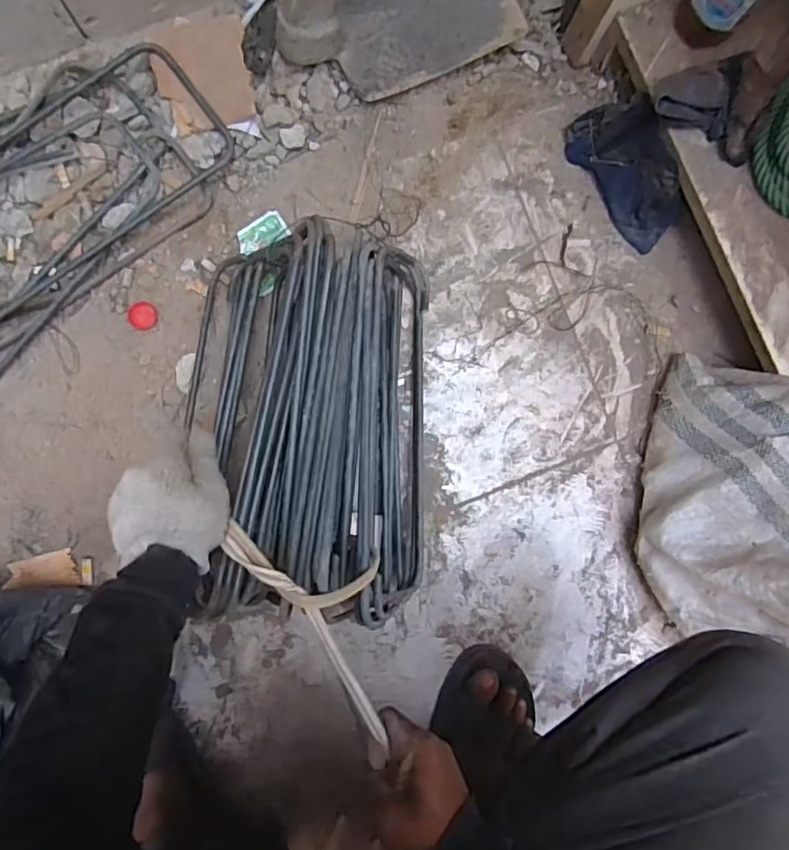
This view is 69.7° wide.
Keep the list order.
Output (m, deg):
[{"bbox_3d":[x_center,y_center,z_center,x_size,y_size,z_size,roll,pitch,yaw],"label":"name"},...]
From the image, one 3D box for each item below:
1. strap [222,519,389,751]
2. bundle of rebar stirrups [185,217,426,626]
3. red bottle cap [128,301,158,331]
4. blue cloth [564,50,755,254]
[{"bbox_3d":[-0.049,0.140,0.473,0.083,0.065,0.193,-45,74,-5],"label":"strap"},{"bbox_3d":[-0.082,-0.001,0.566,0.247,0.150,0.354,-3,89,-5],"label":"bundle of rebar stirrups"},{"bbox_3d":[-0.277,-0.120,0.626,0.030,0.008,0.031,0,88,-5],"label":"red bottle cap"},{"bbox_3d":[0.302,-0.310,0.630,0.134,0.113,0.161,-33,91,-5],"label":"blue cloth"}]

